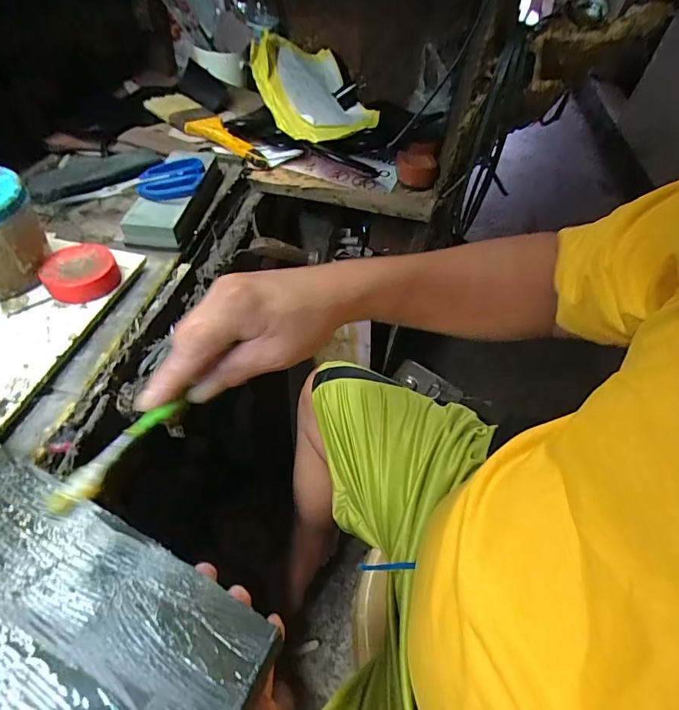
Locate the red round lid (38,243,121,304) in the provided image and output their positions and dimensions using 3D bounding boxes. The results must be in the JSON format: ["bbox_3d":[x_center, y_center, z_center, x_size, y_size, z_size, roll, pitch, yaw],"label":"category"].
[{"bbox_3d":[-0.257,-0.082,0.434,0.060,0.027,0.057,4,50,-5],"label":"red round lid"}]

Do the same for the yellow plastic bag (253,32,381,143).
[{"bbox_3d":[-0.045,-0.427,0.721,0.176,0.109,0.217,-15,54,-19],"label":"yellow plastic bag"}]

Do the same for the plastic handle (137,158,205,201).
[{"bbox_3d":[-0.203,-0.214,0.526,0.074,0.015,0.080,5,50,-3],"label":"plastic handle"}]

